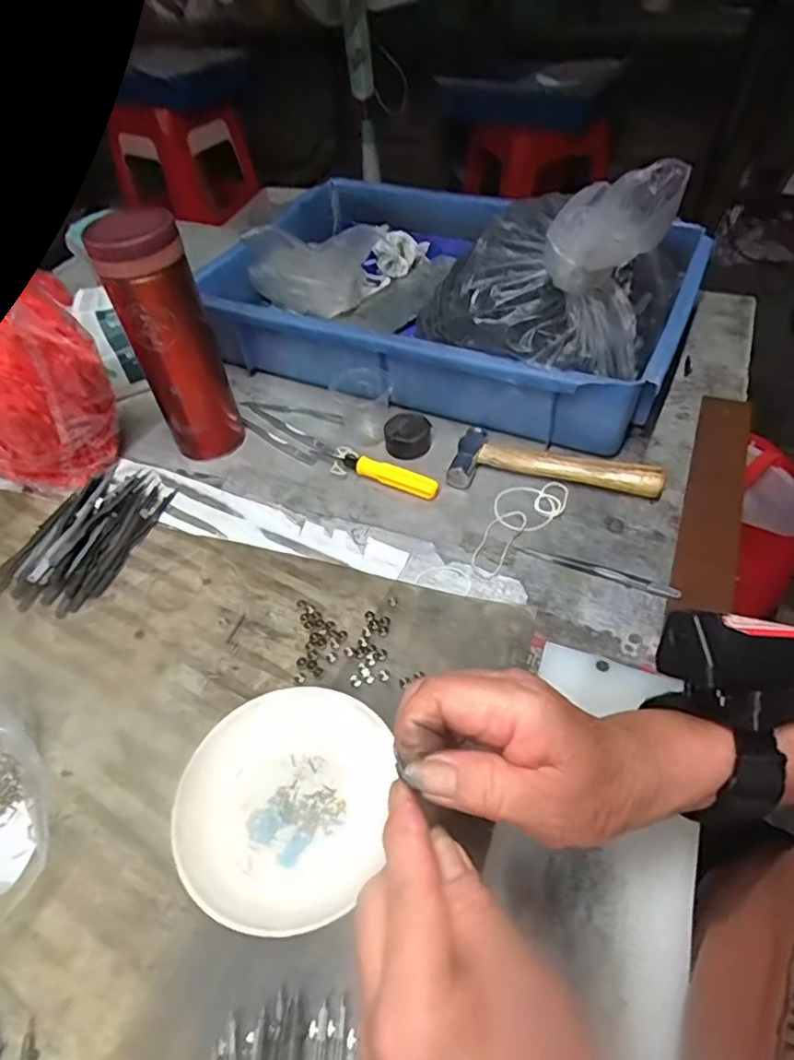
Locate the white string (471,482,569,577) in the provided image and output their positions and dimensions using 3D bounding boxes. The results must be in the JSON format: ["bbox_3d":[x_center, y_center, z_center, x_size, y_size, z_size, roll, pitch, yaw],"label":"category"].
[{"bbox_3d":[0.084,-0.008,0.459,0.106,0.005,0.047,-38,54,-27],"label":"white string"}]

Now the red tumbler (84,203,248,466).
[{"bbox_3d":[-0.176,-0.151,0.488,0.062,0.196,0.070,-16,47,-9],"label":"red tumbler"}]

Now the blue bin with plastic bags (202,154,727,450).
[{"bbox_3d":[0.042,-0.262,0.572,0.448,0.187,0.302,19,51,22],"label":"blue bin with plastic bags"}]

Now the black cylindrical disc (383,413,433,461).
[{"bbox_3d":[0.009,-0.082,0.518,0.039,0.020,0.039,-2,46,4],"label":"black cylindrical disc"}]

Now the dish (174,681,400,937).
[{"bbox_3d":[-0.060,0.141,0.325,0.105,0.018,0.115,-3,46,3],"label":"dish"}]

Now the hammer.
[{"bbox_3d":[0.123,-0.047,0.479,0.155,0.020,0.060,11,49,16],"label":"hammer"}]

